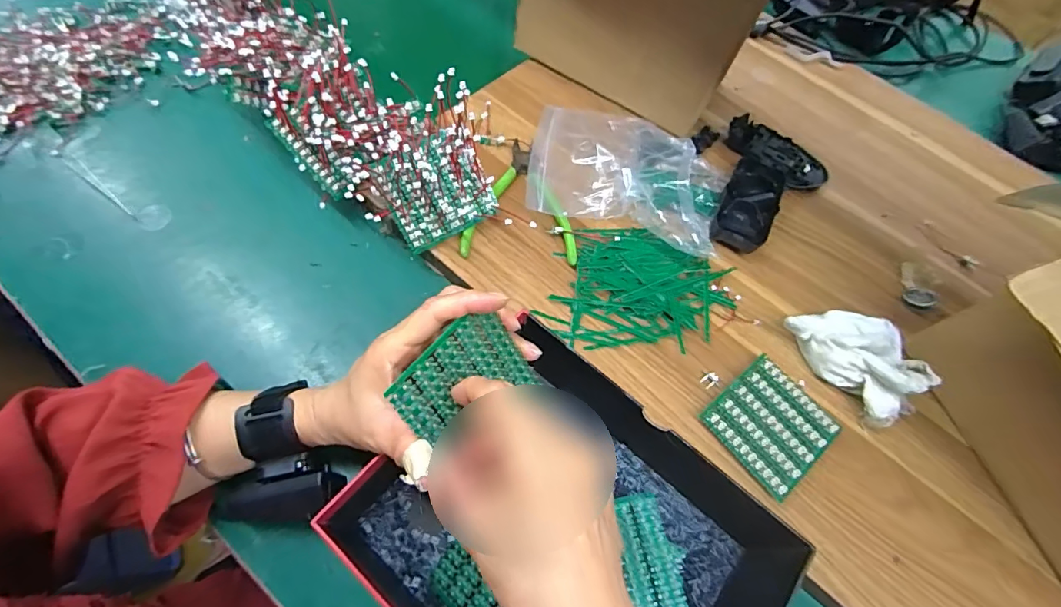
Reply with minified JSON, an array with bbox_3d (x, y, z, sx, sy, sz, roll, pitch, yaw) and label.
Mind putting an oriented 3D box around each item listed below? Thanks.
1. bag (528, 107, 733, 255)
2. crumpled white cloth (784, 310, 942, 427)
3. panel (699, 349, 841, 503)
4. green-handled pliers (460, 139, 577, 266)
[{"bbox_3d":[0.101,-0.140,0.464,0.198,0.044,0.164,11,62,-2],"label":"bag"},{"bbox_3d":[0.277,0.040,0.398,0.074,0.062,0.121,-40,75,-21],"label":"crumpled white cloth"},{"bbox_3d":[0.191,0.096,0.382,0.084,0.012,0.080,-35,72,-22],"label":"panel"},{"bbox_3d":[-0.008,-0.104,0.449,0.104,0.024,0.137,5,63,-5],"label":"green-handled pliers"}]

